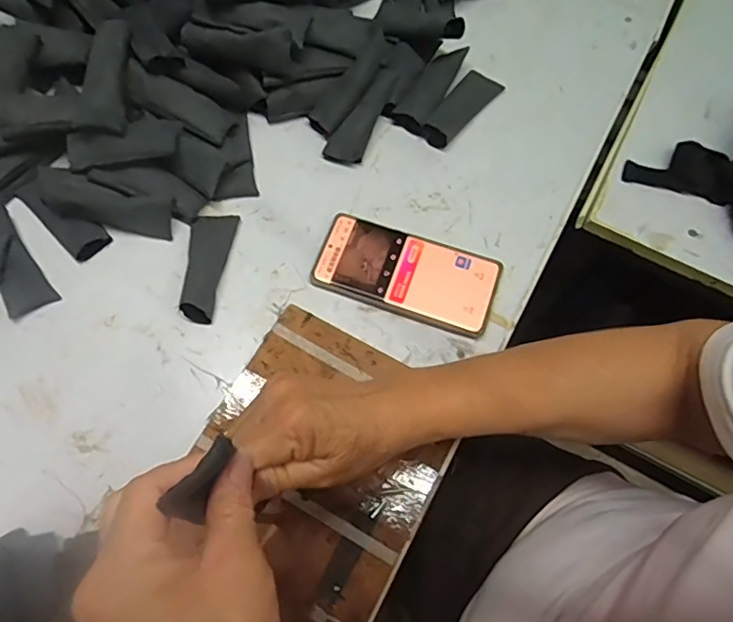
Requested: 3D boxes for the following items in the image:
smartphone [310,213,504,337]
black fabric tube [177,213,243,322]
[{"bbox_3d":[0.035,-0.033,0.482,0.158,0.015,0.074,20,70,7],"label":"smartphone"},{"bbox_3d":[-0.142,-0.043,0.474,0.038,0.026,0.104,3,69,1],"label":"black fabric tube"}]

